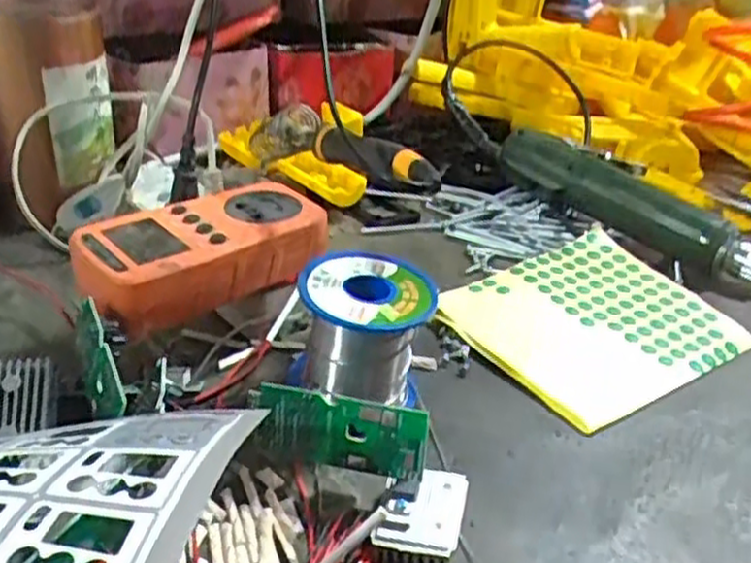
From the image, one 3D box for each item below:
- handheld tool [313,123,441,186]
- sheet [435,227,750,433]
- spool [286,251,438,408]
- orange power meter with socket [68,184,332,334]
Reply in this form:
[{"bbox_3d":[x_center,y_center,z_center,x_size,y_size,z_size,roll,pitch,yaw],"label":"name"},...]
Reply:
[{"bbox_3d":[-0.003,-0.070,0.427,0.017,0.023,0.130,-12,21,-27],"label":"handheld tool"},{"bbox_3d":[0.128,0.021,0.461,0.157,0.013,0.132,-18,40,-30],"label":"sheet"},{"bbox_3d":[-0.007,0.028,0.382,0.067,0.064,0.065,4,30,0],"label":"spool"},{"bbox_3d":[-0.089,-0.015,0.409,0.133,0.035,0.078,-22,39,-38],"label":"orange power meter with socket"}]

